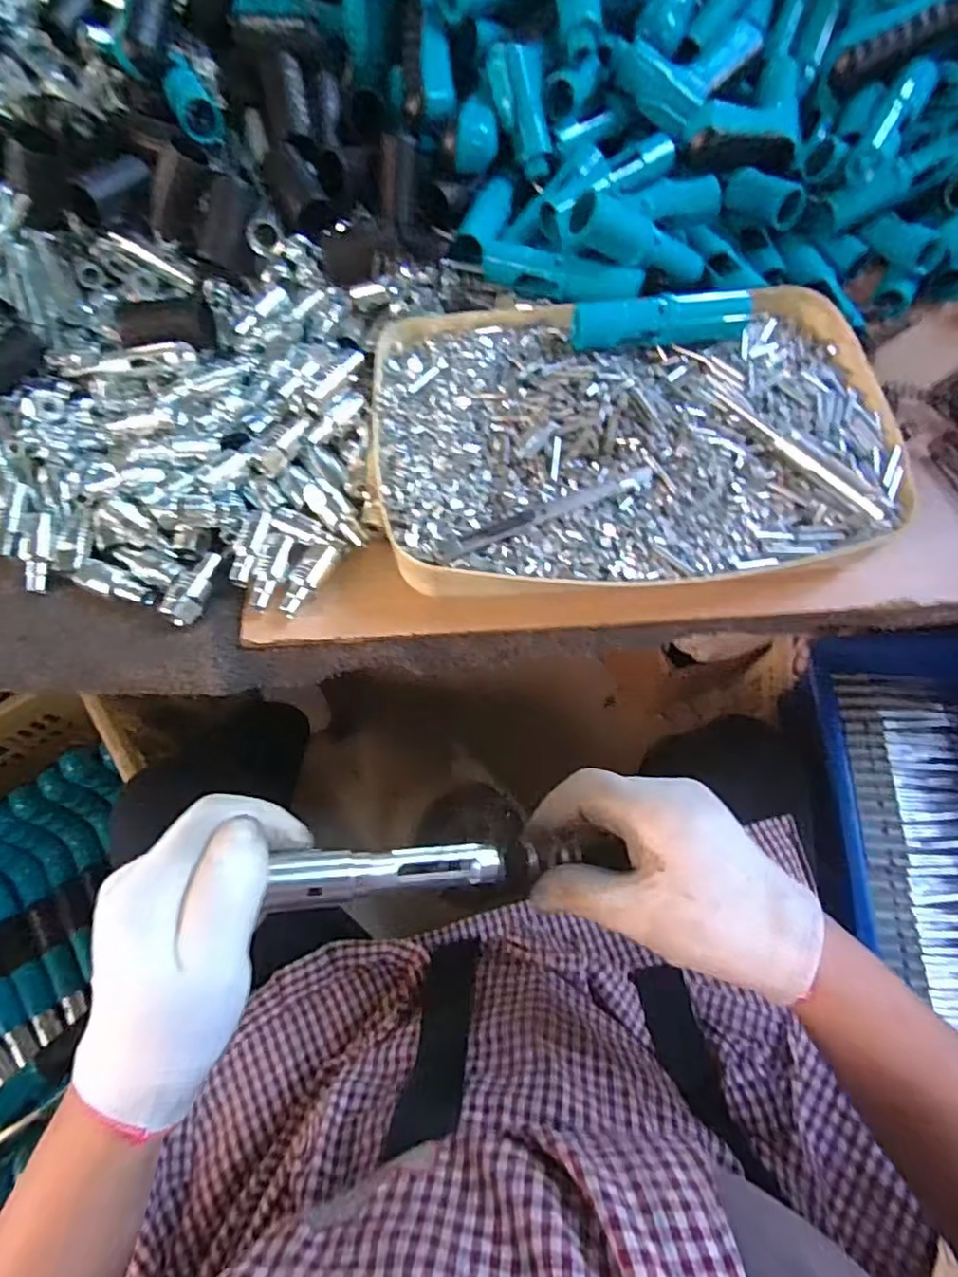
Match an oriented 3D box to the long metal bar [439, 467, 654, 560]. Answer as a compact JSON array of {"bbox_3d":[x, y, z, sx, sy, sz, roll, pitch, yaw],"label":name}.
[{"bbox_3d":[0.042,-0.078,0.355,0.142,0.009,0.013,-24,67,-10],"label":"long metal bar"}]

